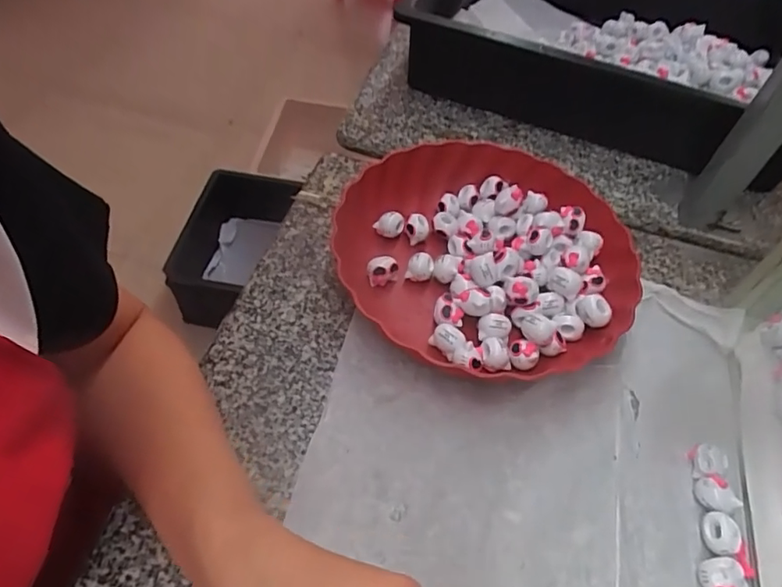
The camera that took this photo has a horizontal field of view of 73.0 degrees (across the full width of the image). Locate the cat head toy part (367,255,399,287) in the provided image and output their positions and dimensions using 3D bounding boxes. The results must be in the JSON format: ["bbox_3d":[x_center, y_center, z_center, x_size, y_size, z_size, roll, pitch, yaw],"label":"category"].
[{"bbox_3d":[-0.007,-0.020,0.444,0.024,0.019,0.018,-14,56,-16],"label":"cat head toy part"}]

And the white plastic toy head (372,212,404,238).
[{"bbox_3d":[-0.002,-0.061,0.475,0.026,0.017,0.015,-5,54,-10],"label":"white plastic toy head"}]

